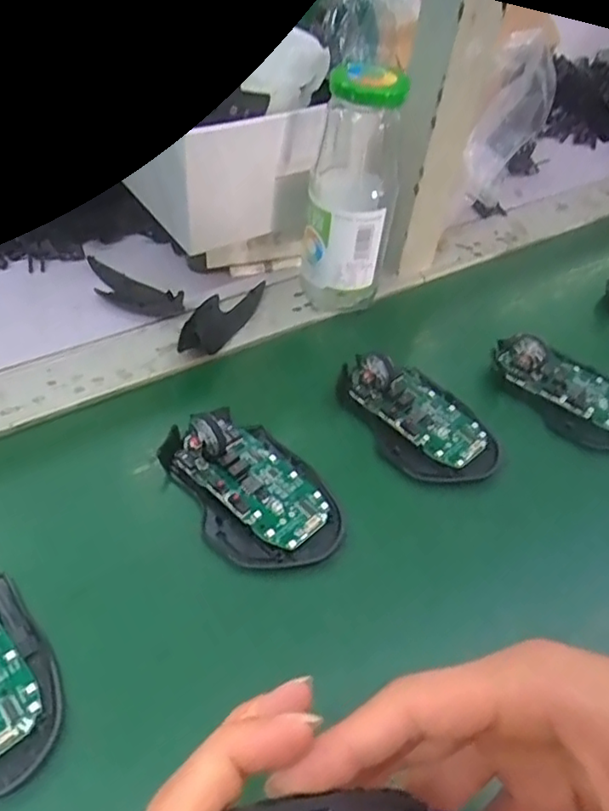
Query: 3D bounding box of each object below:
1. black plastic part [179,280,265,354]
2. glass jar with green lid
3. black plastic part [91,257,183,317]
[{"bbox_3d":[-0.062,-0.067,0.460,0.032,0.015,0.095,23,50,13],"label":"black plastic part"},{"bbox_3d":[0.033,-0.148,0.446,0.054,0.163,0.066,8,48,1],"label":"glass jar with green lid"},{"bbox_3d":[-0.132,-0.090,0.474,0.099,0.016,0.030,29,51,18],"label":"black plastic part"}]

